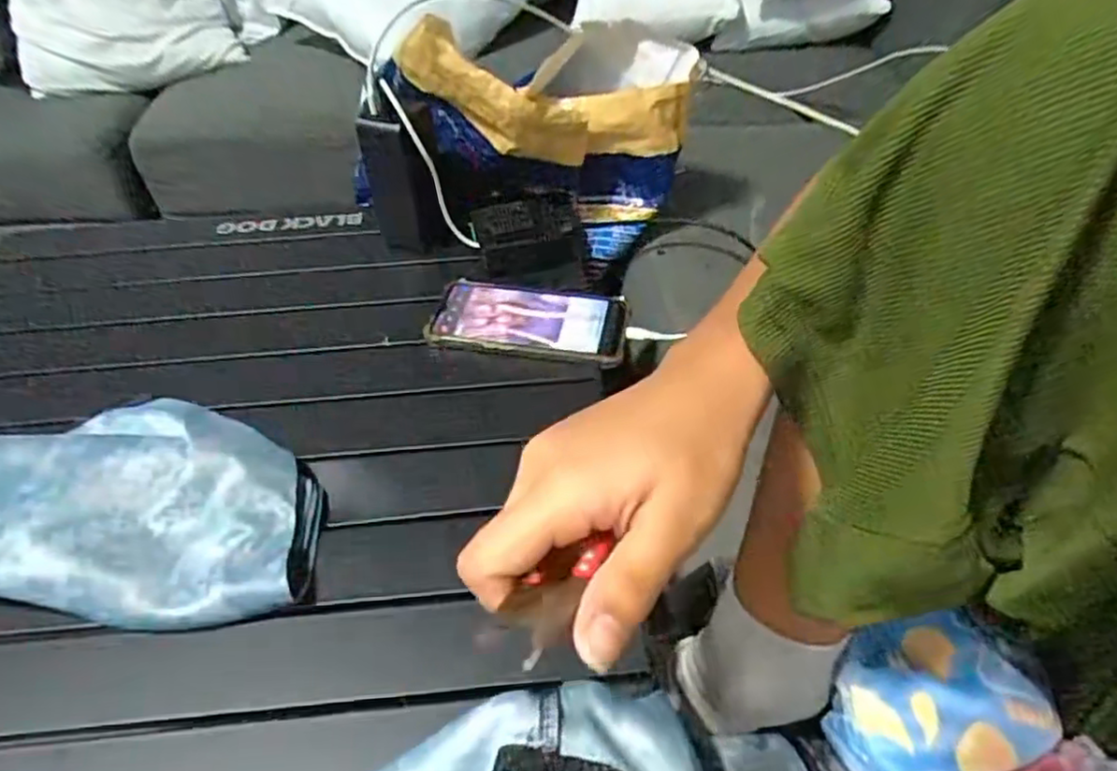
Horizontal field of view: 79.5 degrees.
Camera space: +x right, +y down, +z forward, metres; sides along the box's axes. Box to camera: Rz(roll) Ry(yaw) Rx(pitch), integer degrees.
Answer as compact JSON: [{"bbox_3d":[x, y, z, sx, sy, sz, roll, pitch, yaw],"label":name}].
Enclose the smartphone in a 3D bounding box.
[{"bbox_3d":[-0.026,-0.057,0.577,0.164,0.010,0.080,7,49,6],"label":"smartphone"}]

